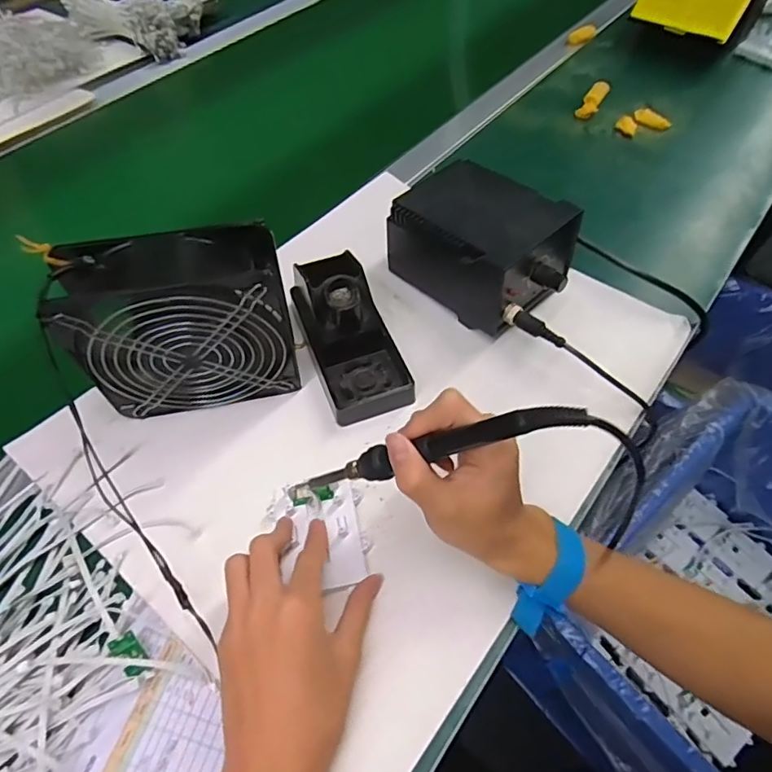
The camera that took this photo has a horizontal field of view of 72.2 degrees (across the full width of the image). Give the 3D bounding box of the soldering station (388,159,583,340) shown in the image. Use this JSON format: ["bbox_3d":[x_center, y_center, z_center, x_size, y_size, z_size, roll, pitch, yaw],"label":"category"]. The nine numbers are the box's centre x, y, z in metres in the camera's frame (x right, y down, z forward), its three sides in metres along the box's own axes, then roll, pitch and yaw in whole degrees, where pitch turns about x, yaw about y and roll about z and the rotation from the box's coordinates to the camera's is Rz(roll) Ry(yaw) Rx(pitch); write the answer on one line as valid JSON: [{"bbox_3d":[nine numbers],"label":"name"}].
[{"bbox_3d":[0.093,-0.136,0.503,0.158,0.089,0.112,38,64,22],"label":"soldering station"}]

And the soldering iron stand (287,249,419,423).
[{"bbox_3d":[-0.027,-0.039,0.457,0.076,0.076,0.128,-21,59,-14],"label":"soldering iron stand"}]

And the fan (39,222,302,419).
[{"bbox_3d":[-0.151,-0.042,0.408,0.153,0.147,0.062,-8,57,-6],"label":"fan"}]

